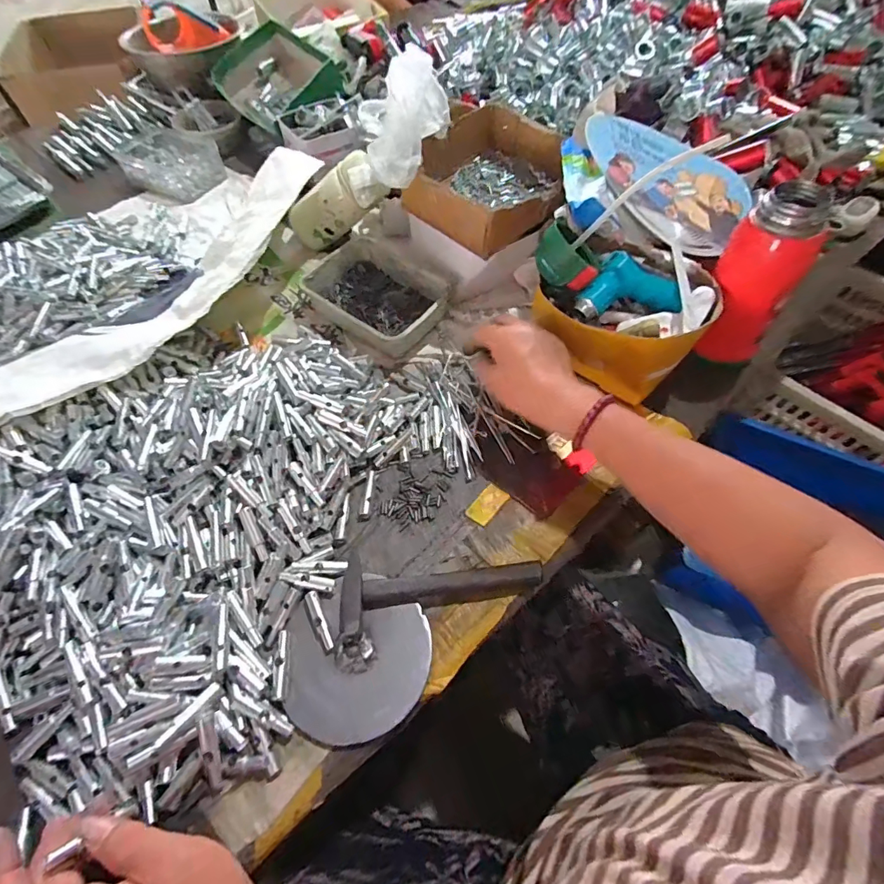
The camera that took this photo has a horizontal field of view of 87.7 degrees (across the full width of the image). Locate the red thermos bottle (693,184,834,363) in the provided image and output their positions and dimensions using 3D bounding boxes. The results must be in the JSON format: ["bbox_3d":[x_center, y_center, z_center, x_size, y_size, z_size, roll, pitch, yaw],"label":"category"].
[{"bbox_3d":[0.326,-0.165,0.476,0.078,0.160,0.072,15,61,10],"label":"red thermos bottle"}]

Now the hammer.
[{"bbox_3d":[-0.002,0.129,0.400,0.179,0.022,0.084,-11,60,-6],"label":"hammer"}]

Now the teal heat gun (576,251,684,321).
[{"bbox_3d":[0.198,-0.153,0.478,0.091,0.034,0.085,29,64,17],"label":"teal heat gun"}]

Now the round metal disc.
[{"bbox_3d":[-0.069,0.174,0.381,0.116,0.008,0.121,0,59,1],"label":"round metal disc"}]

